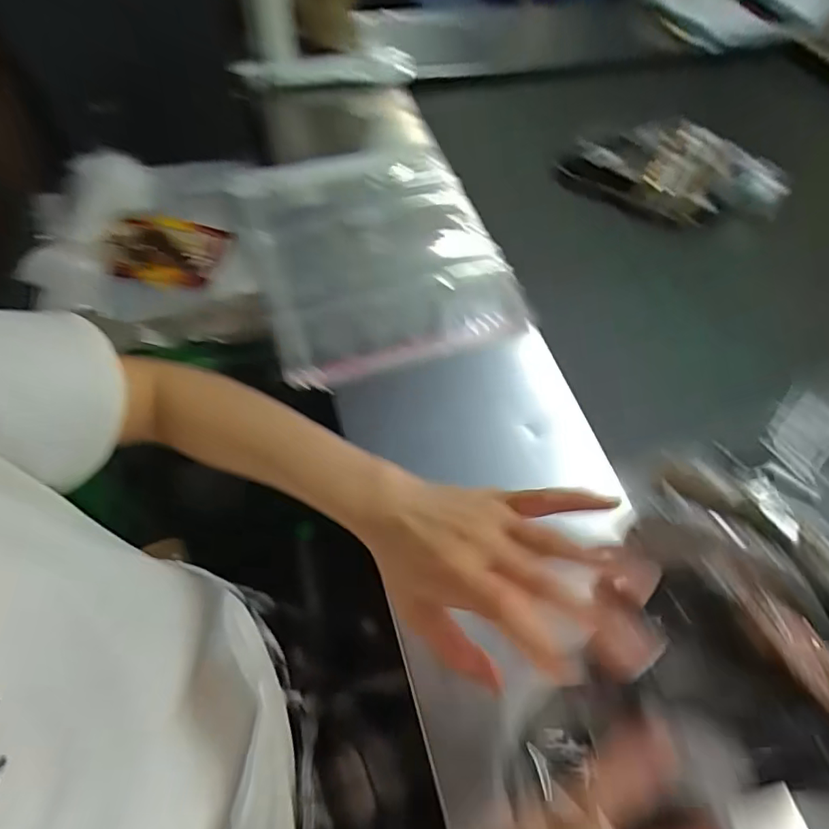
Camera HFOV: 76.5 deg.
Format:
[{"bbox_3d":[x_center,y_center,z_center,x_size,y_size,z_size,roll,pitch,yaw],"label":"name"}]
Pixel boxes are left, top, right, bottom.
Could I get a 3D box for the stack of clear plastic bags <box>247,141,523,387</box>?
[{"bbox_3d":[-0.051,-0.220,0.672,0.290,0.028,0.399,-14,59,-12],"label":"stack of clear plastic bags"}]

